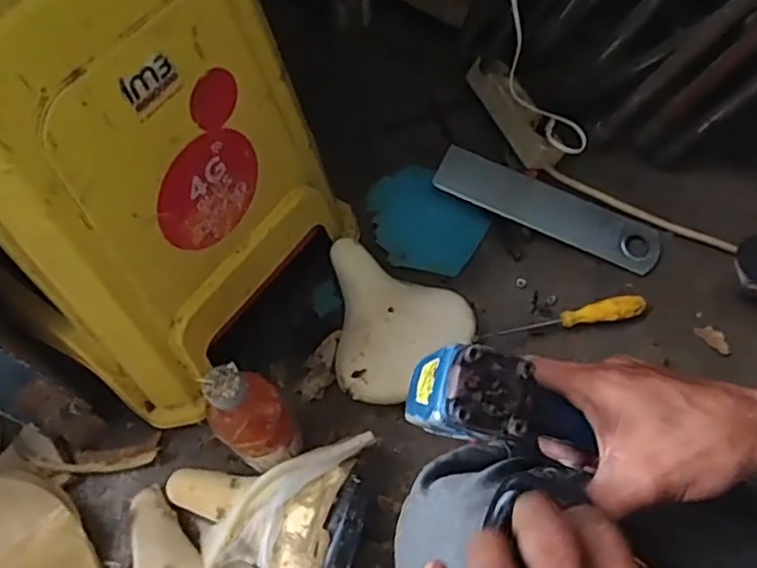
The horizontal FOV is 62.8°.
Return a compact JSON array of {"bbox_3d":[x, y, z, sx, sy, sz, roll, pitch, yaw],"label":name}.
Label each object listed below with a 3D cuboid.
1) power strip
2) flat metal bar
[{"bbox_3d":[0.192,-0.251,0.888,0.058,0.040,0.204,-18,62,-8],"label":"power strip"},{"bbox_3d":[0.229,-0.103,0.836,0.307,0.008,0.078,25,63,4],"label":"flat metal bar"}]

